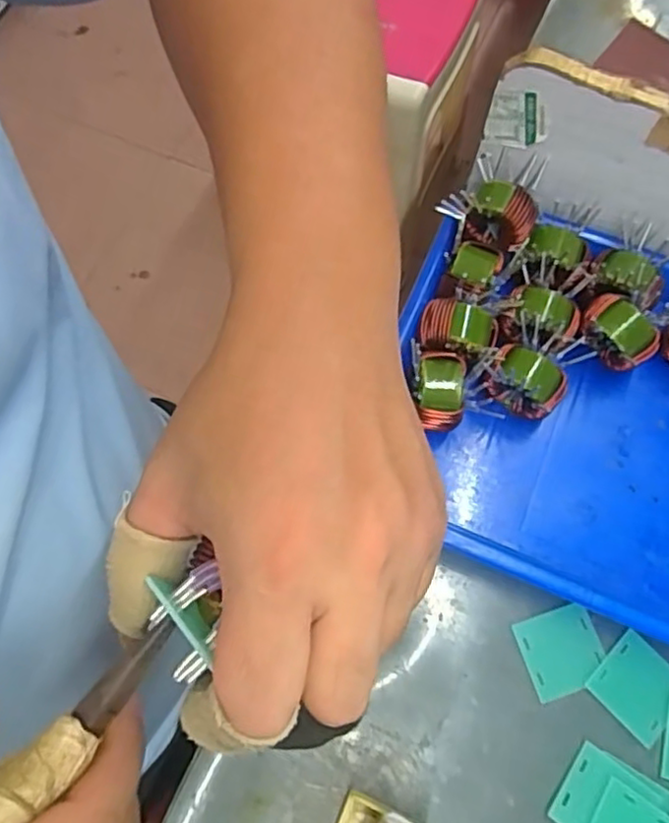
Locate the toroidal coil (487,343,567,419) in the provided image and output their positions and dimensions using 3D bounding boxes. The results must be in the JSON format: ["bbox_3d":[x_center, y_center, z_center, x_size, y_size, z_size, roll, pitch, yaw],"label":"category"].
[{"bbox_3d":[0.121,-0.016,0.415,0.046,0.044,0.034,24,70,7],"label":"toroidal coil"}]

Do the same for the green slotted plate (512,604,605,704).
[{"bbox_3d":[0.134,0.141,0.381,0.045,0.004,0.044,-16,71,-8],"label":"green slotted plate"}]

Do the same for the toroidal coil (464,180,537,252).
[{"bbox_3d":[0.112,-0.130,0.433,0.041,0.035,0.036,33,72,10],"label":"toroidal coil"}]

